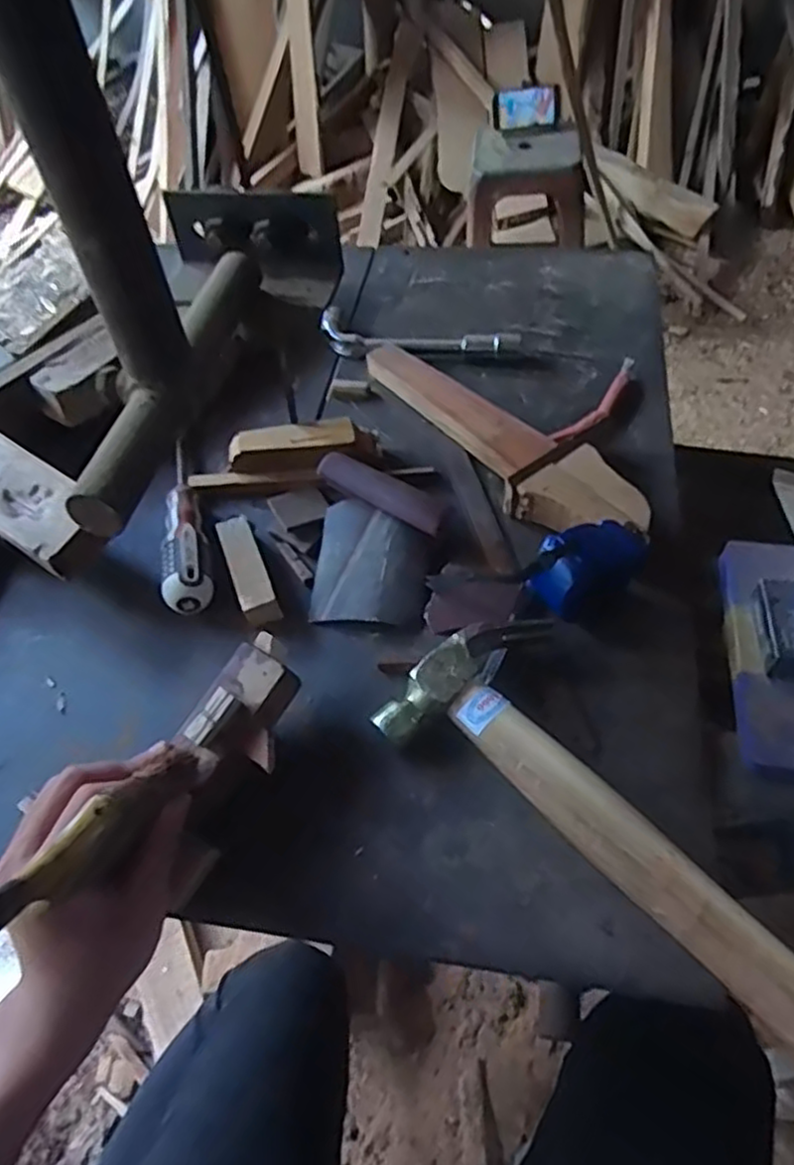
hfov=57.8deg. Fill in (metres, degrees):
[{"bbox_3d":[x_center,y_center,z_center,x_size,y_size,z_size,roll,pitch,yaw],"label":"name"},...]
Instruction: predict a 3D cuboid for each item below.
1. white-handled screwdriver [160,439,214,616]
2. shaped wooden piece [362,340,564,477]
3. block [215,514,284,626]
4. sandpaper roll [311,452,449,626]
[{"bbox_3d":[-0.162,-0.049,0.525,0.033,0.032,0.164,-17,55,-9],"label":"white-handled screwdriver"},{"bbox_3d":[0.045,-0.147,0.595,0.041,0.040,0.197,-30,58,-17],"label":"shaped wooden piece"},{"bbox_3d":[-0.105,-0.011,0.502,0.023,0.026,0.089,-20,55,-11],"label":"block"},{"bbox_3d":[-0.012,-0.029,0.505,0.085,0.027,0.118,0,72,10],"label":"sandpaper roll"}]

